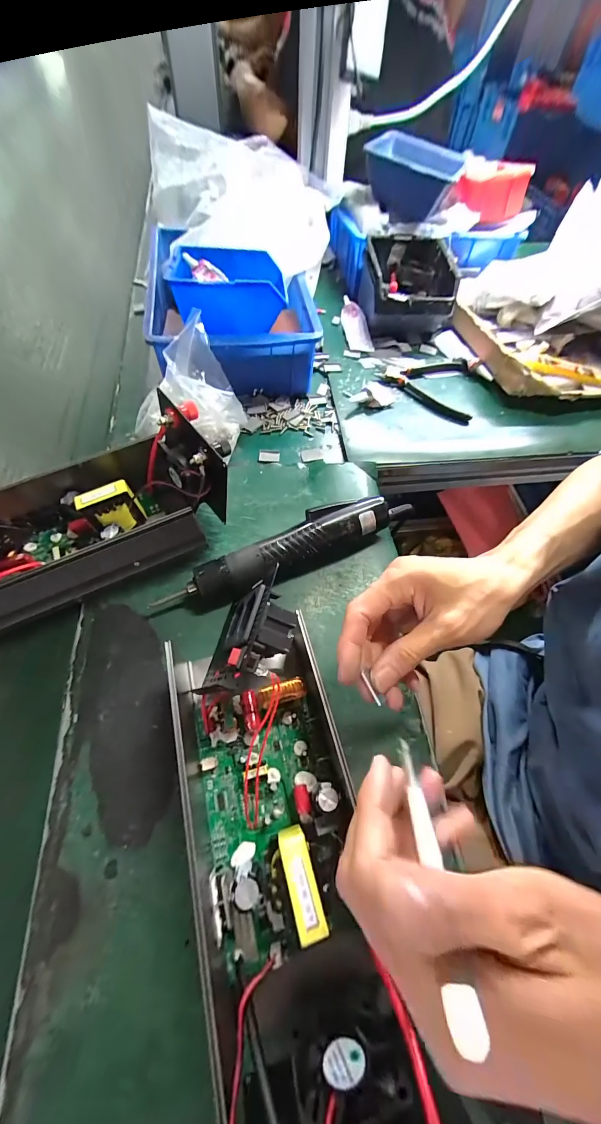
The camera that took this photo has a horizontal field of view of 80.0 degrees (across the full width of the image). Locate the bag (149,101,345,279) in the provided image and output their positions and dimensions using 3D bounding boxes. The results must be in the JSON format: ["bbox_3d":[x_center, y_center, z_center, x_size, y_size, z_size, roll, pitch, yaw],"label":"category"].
[{"bbox_3d":[-0.085,-0.556,0.552,0.263,0.159,0.193,8,60,1],"label":"bag"}]

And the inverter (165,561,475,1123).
[{"bbox_3d":[-0.012,0.159,0.217,0.113,0.087,0.272,-14,62,-11],"label":"inverter"}]

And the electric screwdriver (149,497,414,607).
[{"bbox_3d":[-0.004,-0.014,0.342,0.256,0.041,0.043,-24,65,-16],"label":"electric screwdriver"}]

